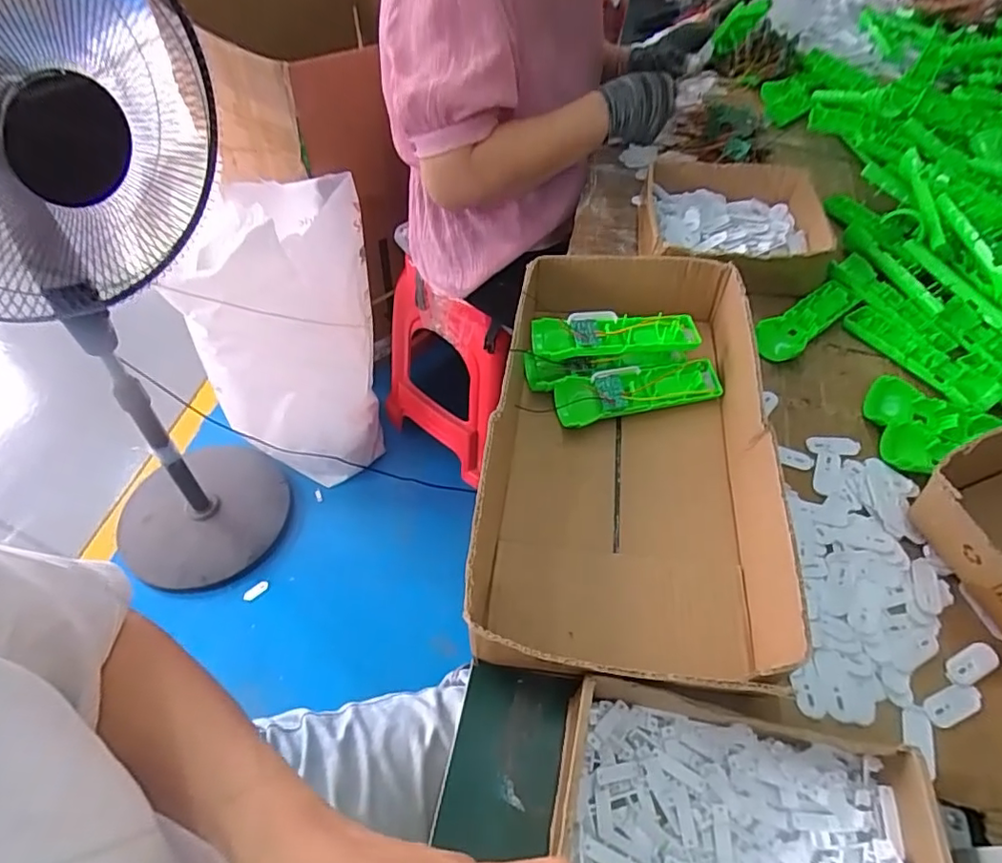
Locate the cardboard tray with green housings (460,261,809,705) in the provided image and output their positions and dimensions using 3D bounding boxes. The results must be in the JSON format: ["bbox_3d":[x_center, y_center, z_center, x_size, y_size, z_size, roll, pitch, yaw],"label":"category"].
[{"bbox_3d":[0.108,0.006,0.506,0.227,0.074,0.429,6,53,4],"label":"cardboard tray with green housings"}]

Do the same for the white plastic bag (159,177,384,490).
[{"bbox_3d":[-0.420,-0.157,1.189,0.262,0.606,0.272,9,52,4],"label":"white plastic bag"}]

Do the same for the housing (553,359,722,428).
[{"bbox_3d":[0.135,-0.040,0.576,0.164,0.033,0.047,-10,54,-8],"label":"housing"}]

